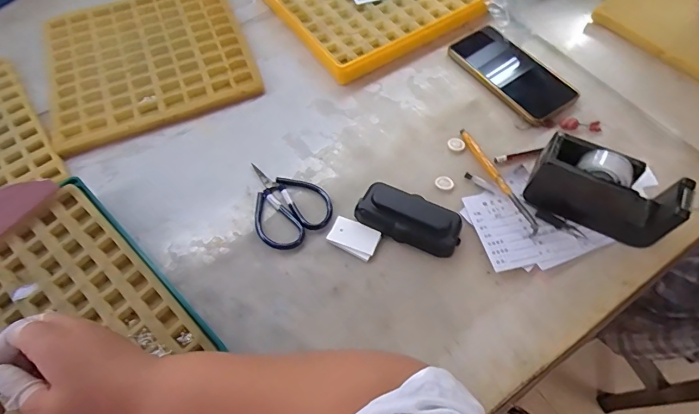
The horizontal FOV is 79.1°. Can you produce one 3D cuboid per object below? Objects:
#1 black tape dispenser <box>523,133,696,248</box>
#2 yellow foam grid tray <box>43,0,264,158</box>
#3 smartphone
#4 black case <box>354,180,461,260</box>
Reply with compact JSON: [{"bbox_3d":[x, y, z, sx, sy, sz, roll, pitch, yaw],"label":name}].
[{"bbox_3d":[0.249,-0.014,0.425,0.132,0.074,0.059,22,65,14],"label":"black tape dispenser"},{"bbox_3d":[-0.276,-0.208,0.578,0.258,0.018,0.245,-22,65,-11],"label":"yellow foam grid tray"},{"bbox_3d":[0.211,-0.175,0.547,0.079,0.009,0.163,-33,65,-15],"label":"smartphone"},{"bbox_3d":[0.063,0.009,0.440,0.107,0.029,0.055,20,64,13],"label":"black case"}]

